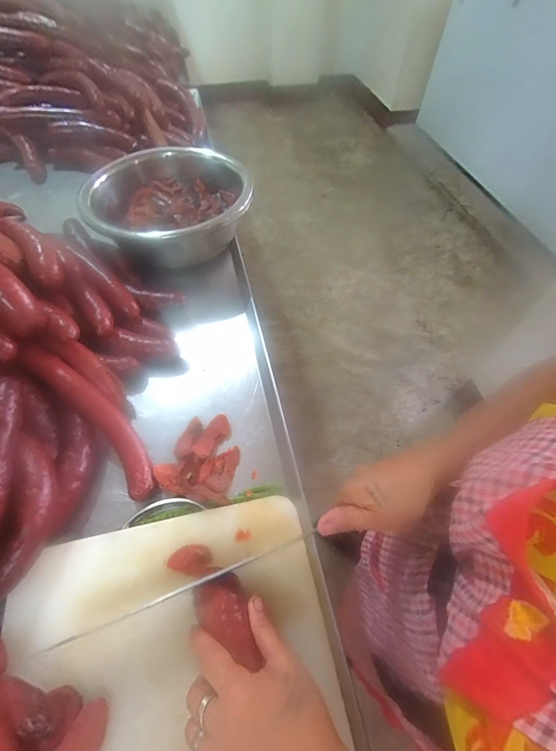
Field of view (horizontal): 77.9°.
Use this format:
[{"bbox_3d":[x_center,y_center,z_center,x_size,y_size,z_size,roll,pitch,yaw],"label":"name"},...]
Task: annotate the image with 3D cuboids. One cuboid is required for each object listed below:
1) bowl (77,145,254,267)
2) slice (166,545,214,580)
[{"bbox_3d":[-0.185,-0.309,0.630,0.265,0.104,0.257,1,57,-1],"label":"bowl"},{"bbox_3d":[-0.086,0.188,0.351,0.044,0.004,0.029,17,58,10],"label":"slice"}]

